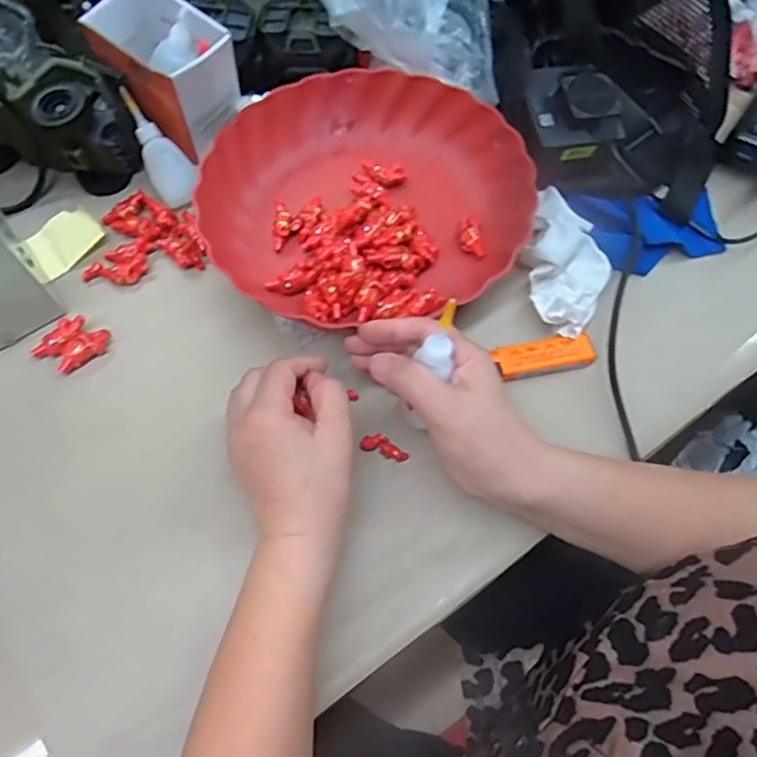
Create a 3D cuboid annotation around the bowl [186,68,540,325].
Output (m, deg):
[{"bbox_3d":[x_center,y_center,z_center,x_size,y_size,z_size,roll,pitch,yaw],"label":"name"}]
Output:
[{"bbox_3d":[-0.014,-0.140,0.448,0.236,0.059,0.217,-1,62,2],"label":"bowl"}]

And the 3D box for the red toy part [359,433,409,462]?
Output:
[{"bbox_3d":[0.004,0.045,0.375,0.032,0.004,0.013,18,65,11],"label":"red toy part"}]

